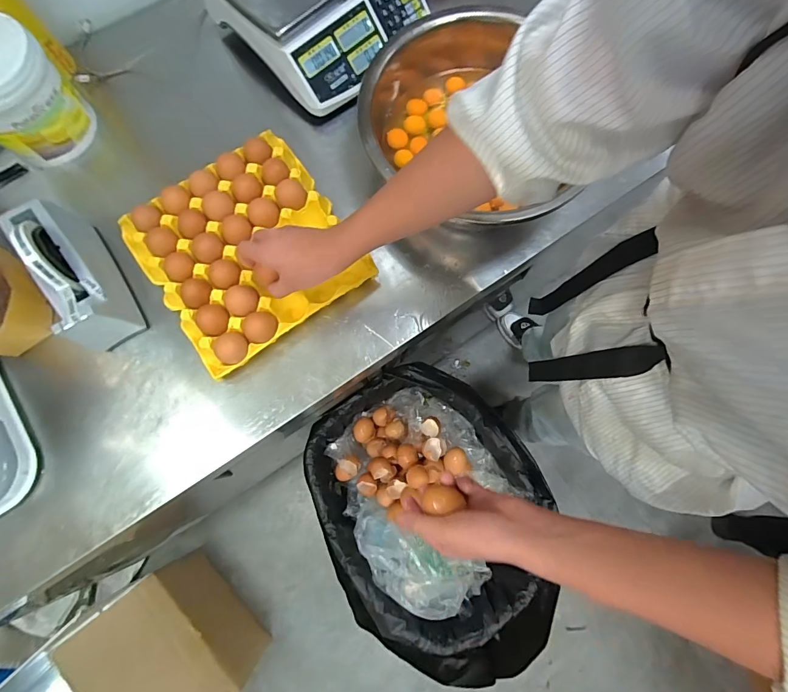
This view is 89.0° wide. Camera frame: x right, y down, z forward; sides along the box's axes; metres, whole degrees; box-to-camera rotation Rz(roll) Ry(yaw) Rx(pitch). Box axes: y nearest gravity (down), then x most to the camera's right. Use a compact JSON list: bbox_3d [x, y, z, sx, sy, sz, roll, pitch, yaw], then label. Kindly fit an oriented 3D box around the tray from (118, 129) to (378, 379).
[{"bbox_3d":[-0.224,-0.158,0.624,0.297,0.072,0.304,-32,74,-14],"label":"tray"}]

